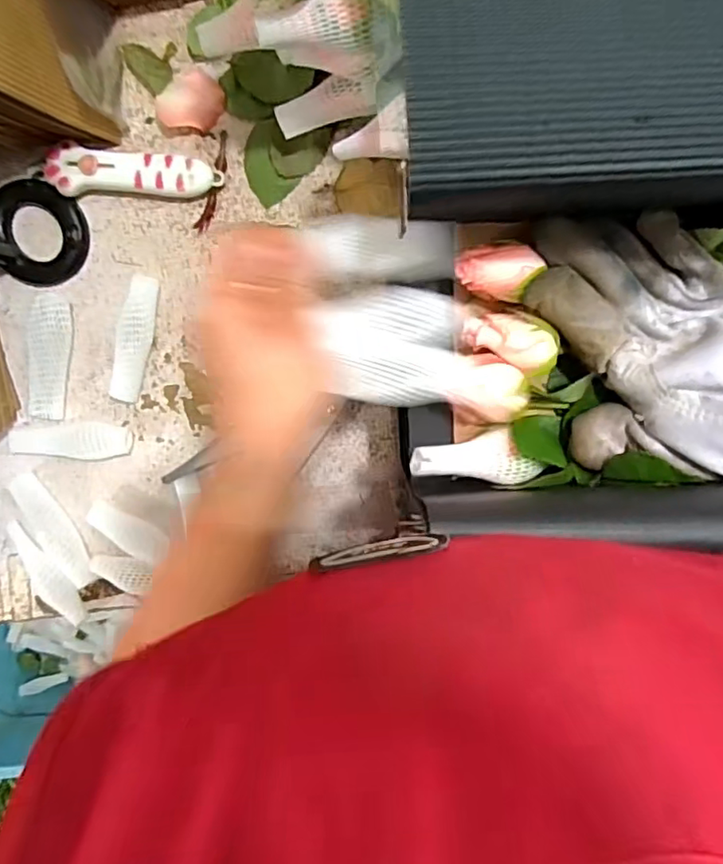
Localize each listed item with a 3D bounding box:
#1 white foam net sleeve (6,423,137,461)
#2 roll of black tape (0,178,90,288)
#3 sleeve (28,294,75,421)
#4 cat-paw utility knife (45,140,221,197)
[{"bbox_3d":[-0.207,0.007,0.412,0.086,0.013,0.025,-4,99,0],"label":"white foam net sleeve"},{"bbox_3d":[-0.222,-0.130,0.370,0.066,0.069,0.068,12,98,-3],"label":"roll of black tape"},{"bbox_3d":[-0.216,-0.050,0.403,0.026,0.019,0.086,13,98,-3],"label":"sleeve"},{"bbox_3d":[-0.154,-0.173,0.397,0.113,0.017,0.032,6,99,-2],"label":"cat-paw utility knife"}]

